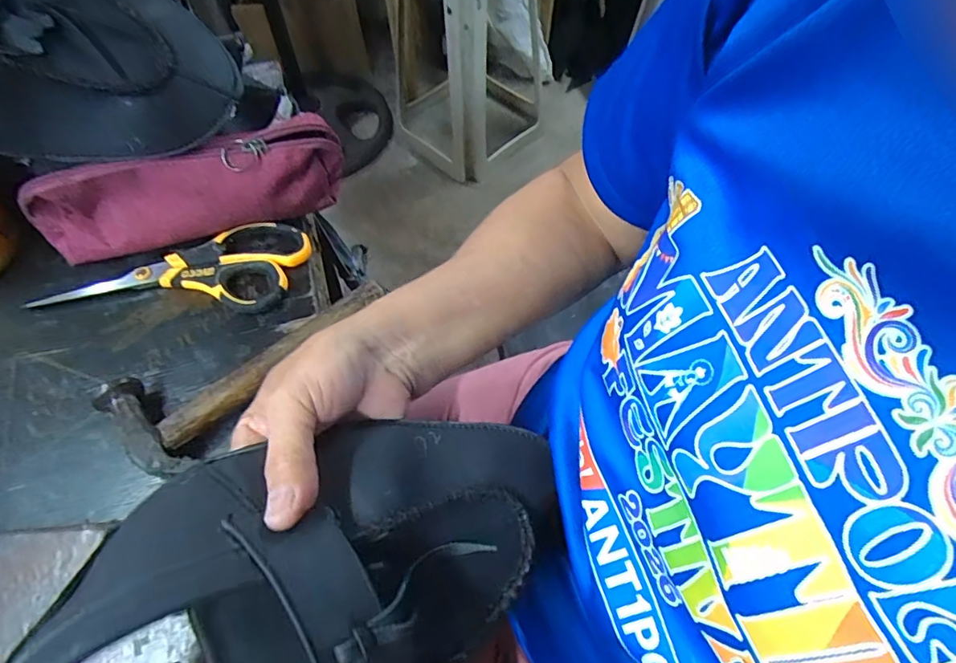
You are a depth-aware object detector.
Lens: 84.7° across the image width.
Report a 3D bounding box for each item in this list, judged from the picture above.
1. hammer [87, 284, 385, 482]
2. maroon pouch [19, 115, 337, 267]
[{"bbox_3d":[-0.153,0.016,0.361,0.077,0.026,0.182,39,67,20],"label":"hammer"},{"bbox_3d":[-0.223,-0.112,0.411,0.234,0.061,0.055,-16,61,-10],"label":"maroon pouch"}]

